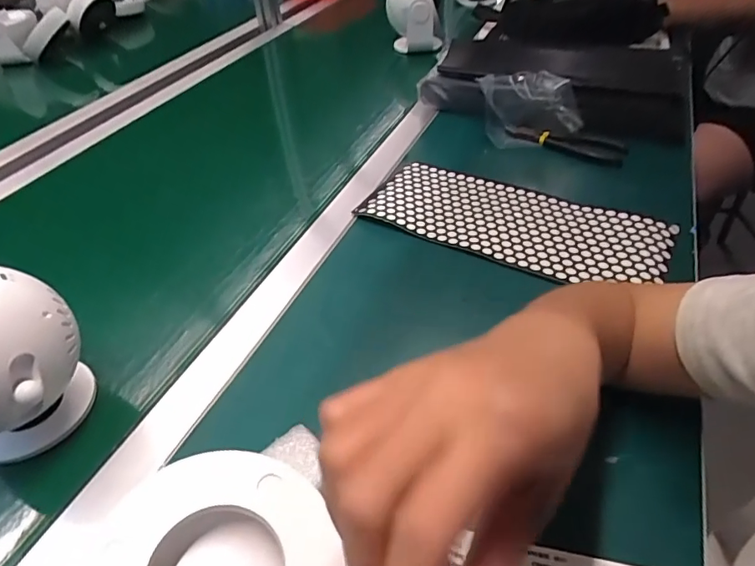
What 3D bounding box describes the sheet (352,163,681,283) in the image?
[{"bbox_3d":[0.145,-0.070,0.545,0.310,0.010,0.127,21,51,22],"label":"sheet"}]

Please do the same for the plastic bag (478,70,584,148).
[{"bbox_3d":[0.205,-0.238,0.676,0.129,0.074,0.066,12,45,13],"label":"plastic bag"}]

